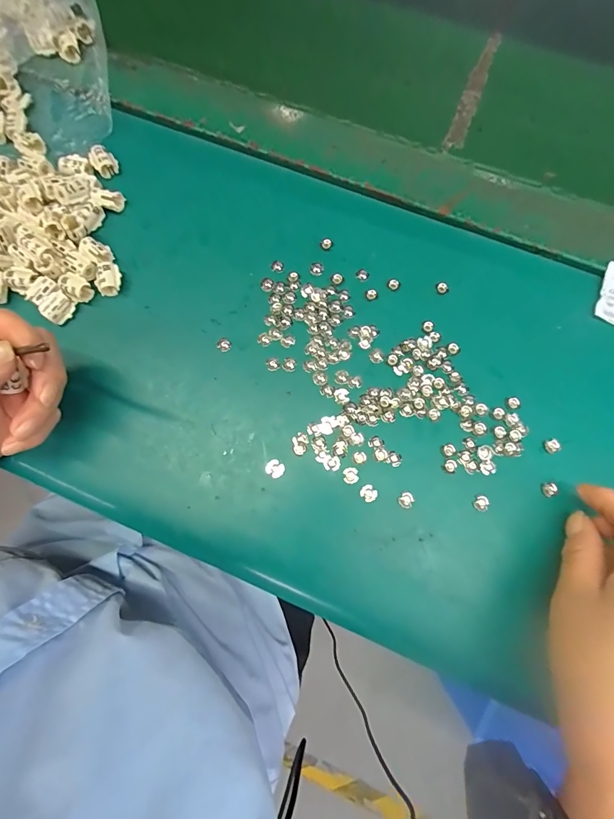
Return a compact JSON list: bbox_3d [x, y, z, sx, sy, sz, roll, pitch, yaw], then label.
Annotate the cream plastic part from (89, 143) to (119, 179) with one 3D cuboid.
[{"bbox_3d":[-0.167,-0.203,0.327,0.018,0.016,0.018,0,77,2],"label":"cream plastic part"}]

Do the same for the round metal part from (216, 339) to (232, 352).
[{"bbox_3d":[-0.062,-0.048,0.297,0.010,0.004,0.011,0,77,2],"label":"round metal part"}]

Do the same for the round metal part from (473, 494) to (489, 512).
[{"bbox_3d":[0.117,0.062,0.266,0.009,0.004,0.011,17,78,6],"label":"round metal part"}]

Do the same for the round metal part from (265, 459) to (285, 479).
[{"bbox_3d":[-0.022,0.041,0.274,0.013,0.004,0.011,38,81,9],"label":"round metal part"}]

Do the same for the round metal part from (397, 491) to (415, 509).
[{"bbox_3d":[0.067,0.061,0.267,0.009,0.004,0.011,43,82,10],"label":"round metal part"}]

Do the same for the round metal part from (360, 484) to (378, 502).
[{"bbox_3d":[0.042,0.057,0.269,0.011,0.004,0.010,0,77,2],"label":"round metal part"}]

